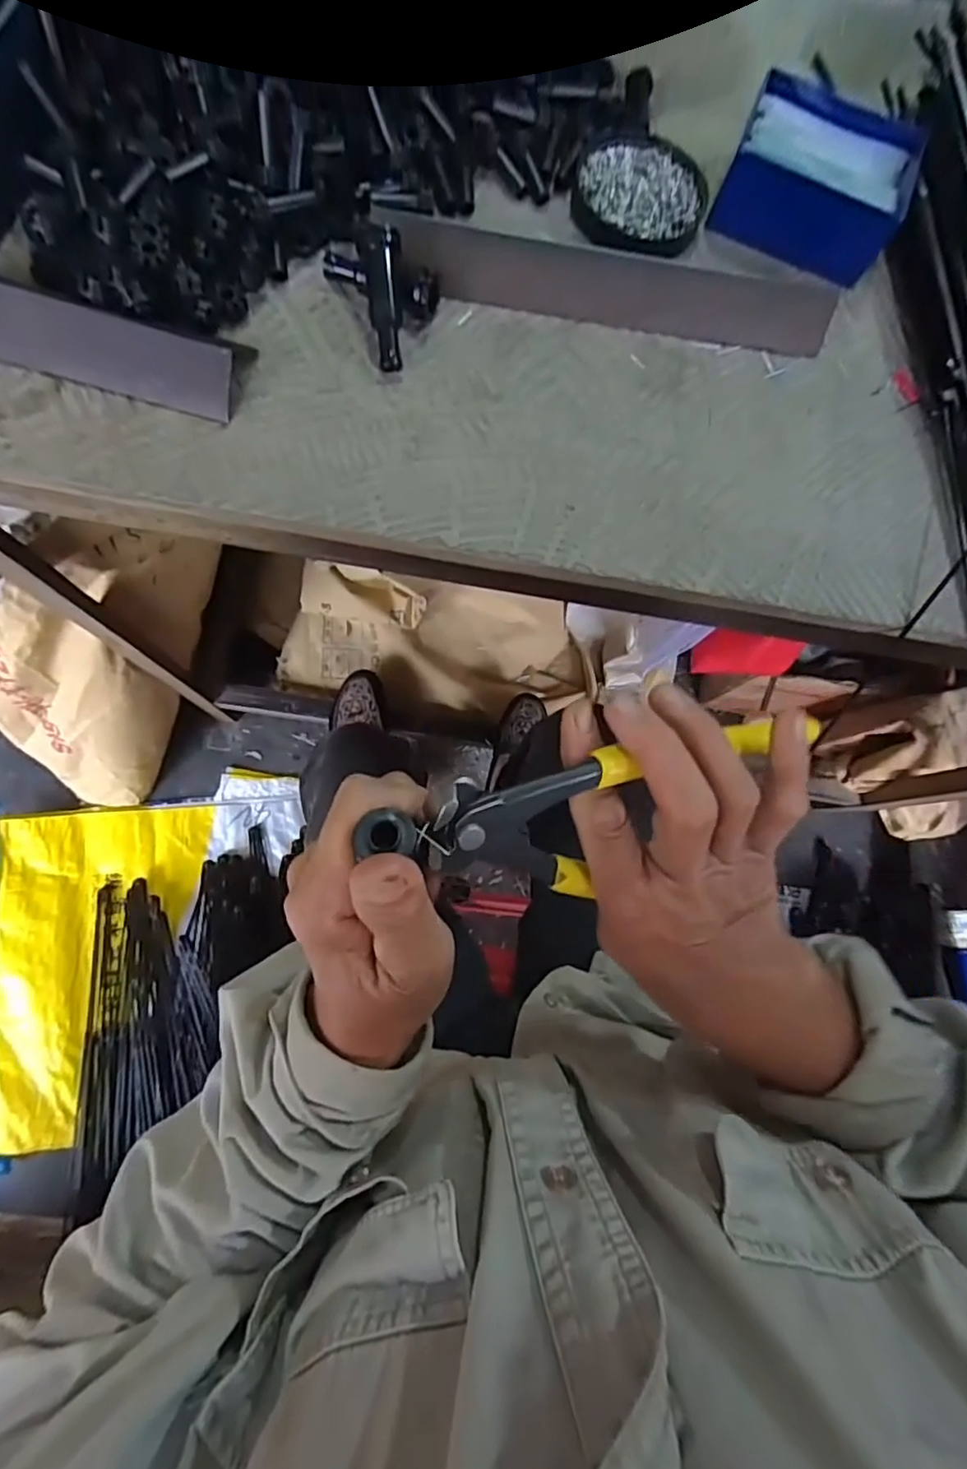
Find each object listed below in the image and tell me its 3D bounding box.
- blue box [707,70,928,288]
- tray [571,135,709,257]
[{"bbox_3d":[0.212,-0.351,0.392,0.106,0.036,0.088,25,78,-1],"label":"blue box"},{"bbox_3d":[0.102,-0.348,0.398,0.083,0.013,0.080,1,79,-6],"label":"tray"}]

